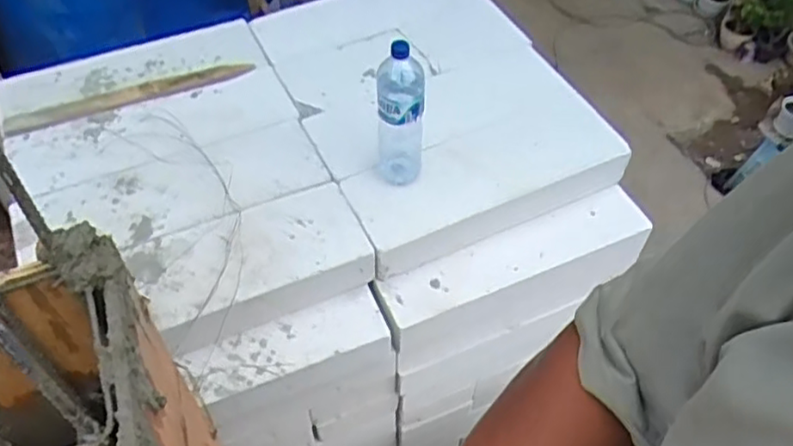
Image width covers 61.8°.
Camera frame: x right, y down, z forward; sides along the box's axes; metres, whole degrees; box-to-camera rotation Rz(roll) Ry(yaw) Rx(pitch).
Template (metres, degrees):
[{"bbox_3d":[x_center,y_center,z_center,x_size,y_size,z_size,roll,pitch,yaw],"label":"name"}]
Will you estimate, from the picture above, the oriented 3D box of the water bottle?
[{"bbox_3d":[0.008,-0.198,1.244,0.088,0.334,0.085,3,52,2],"label":"water bottle"}]

